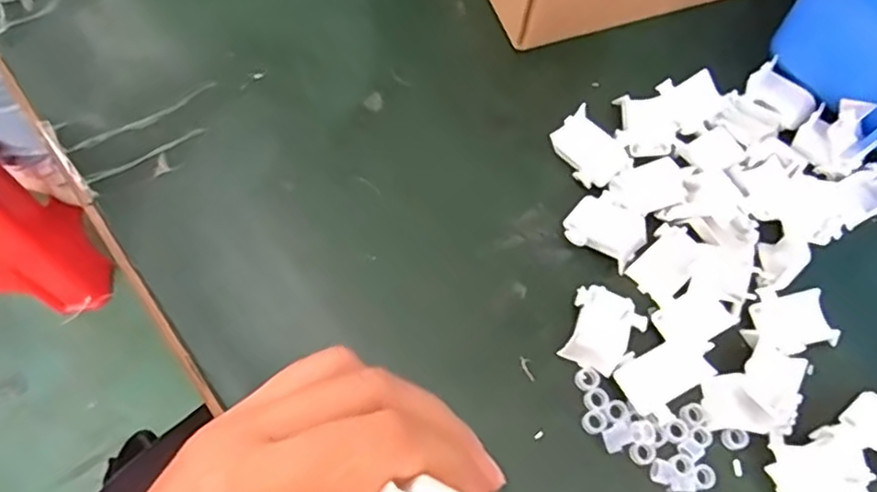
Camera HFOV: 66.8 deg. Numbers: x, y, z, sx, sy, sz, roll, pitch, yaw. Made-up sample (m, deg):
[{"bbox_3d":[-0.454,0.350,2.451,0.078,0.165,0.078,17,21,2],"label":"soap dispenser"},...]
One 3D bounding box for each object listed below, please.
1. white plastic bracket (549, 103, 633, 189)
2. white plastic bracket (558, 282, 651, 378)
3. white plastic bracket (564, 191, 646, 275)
[{"bbox_3d":[0.069,-0.044,0.309,0.025,0.007,0.036,-32,73,-16],"label":"white plastic bracket"},{"bbox_3d":[0.067,0.034,0.269,0.028,0.009,0.034,27,68,7],"label":"white plastic bracket"},{"bbox_3d":[0.073,-0.007,0.290,0.033,0.009,0.029,37,76,12],"label":"white plastic bracket"}]

